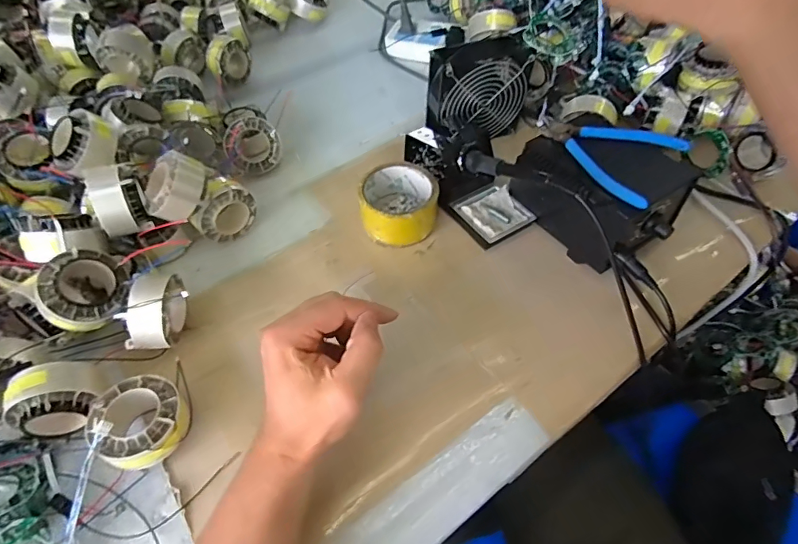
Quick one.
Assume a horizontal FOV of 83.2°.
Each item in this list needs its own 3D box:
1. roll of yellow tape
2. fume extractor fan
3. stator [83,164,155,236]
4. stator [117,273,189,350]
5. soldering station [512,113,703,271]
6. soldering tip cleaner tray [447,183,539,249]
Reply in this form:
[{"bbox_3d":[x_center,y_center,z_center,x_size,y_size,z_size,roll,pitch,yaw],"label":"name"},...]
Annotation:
[{"bbox_3d":[0.001,-0.076,0.503,0.083,0.047,0.084,-1,53,2],"label":"roll of yellow tape"},{"bbox_3d":[0.105,-0.222,0.562,0.144,0.117,0.066,-23,56,-14],"label":"fume extractor fan"},{"bbox_3d":[-0.267,-0.069,0.433,0.041,0.051,0.052,-19,55,-11],"label":"stator"},{"bbox_3d":[-0.216,0.038,0.410,0.035,0.074,0.066,1,54,4],"label":"stator"},{"bbox_3d":[0.214,-0.086,0.478,0.116,0.088,0.153,-32,58,-19],"label":"soldering station"},{"bbox_3d":[0.105,-0.064,0.506,0.071,0.017,0.069,-29,57,-18],"label":"soldering tip cleaner tray"}]

